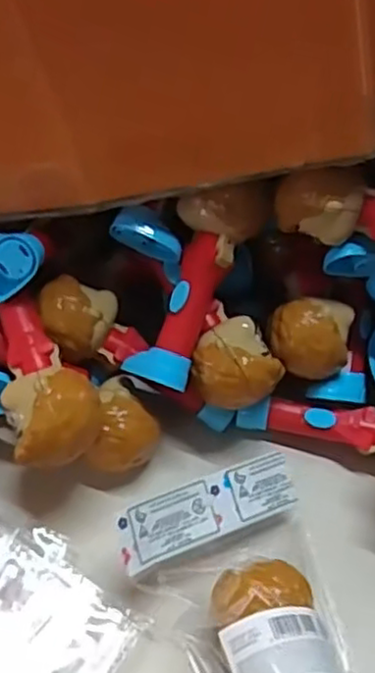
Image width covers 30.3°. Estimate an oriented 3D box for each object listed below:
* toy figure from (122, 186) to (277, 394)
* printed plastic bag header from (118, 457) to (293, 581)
[{"bbox_3d":[0.003,-0.029,0.353,0.037,0.032,0.111,24,92,16],"label":"toy figure"},{"bbox_3d":[0.011,0.083,0.330,0.096,0.006,0.028,-14,82,-29],"label":"printed plastic bag header"}]

